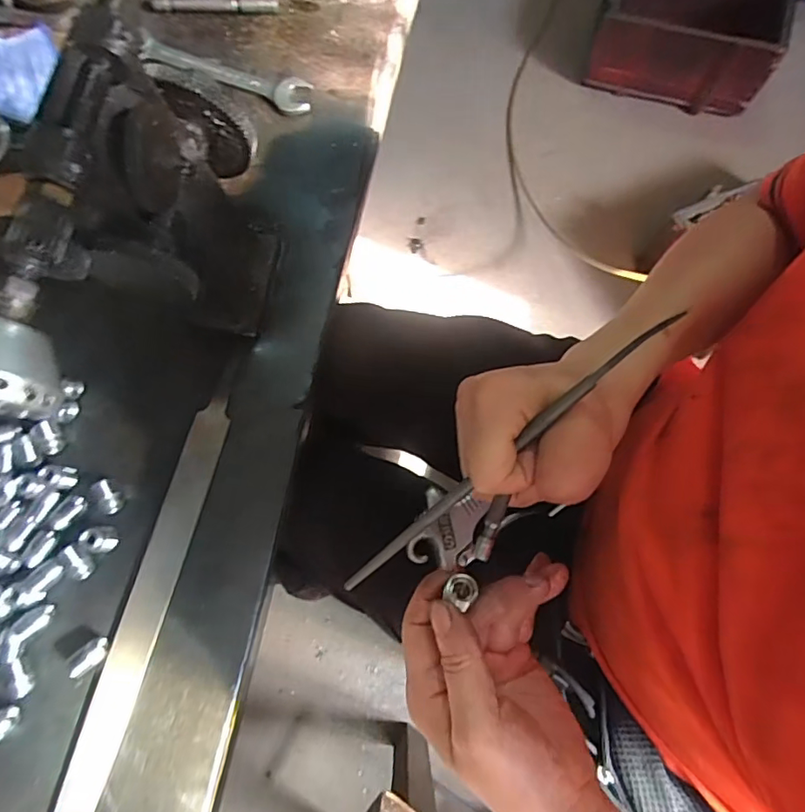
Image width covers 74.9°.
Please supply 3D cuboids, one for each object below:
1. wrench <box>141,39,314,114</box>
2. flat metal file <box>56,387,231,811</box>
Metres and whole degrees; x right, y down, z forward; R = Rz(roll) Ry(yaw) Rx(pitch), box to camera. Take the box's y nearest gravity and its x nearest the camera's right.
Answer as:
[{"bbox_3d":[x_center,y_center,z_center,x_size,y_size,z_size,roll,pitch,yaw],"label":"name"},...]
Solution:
[{"bbox_3d":[-0.148,-0.281,0.443,0.155,0.008,0.032,21,75,6],"label":"wrench"},{"bbox_3d":[-0.158,0.117,0.329,0.027,0.007,0.262,13,75,4],"label":"flat metal file"}]

